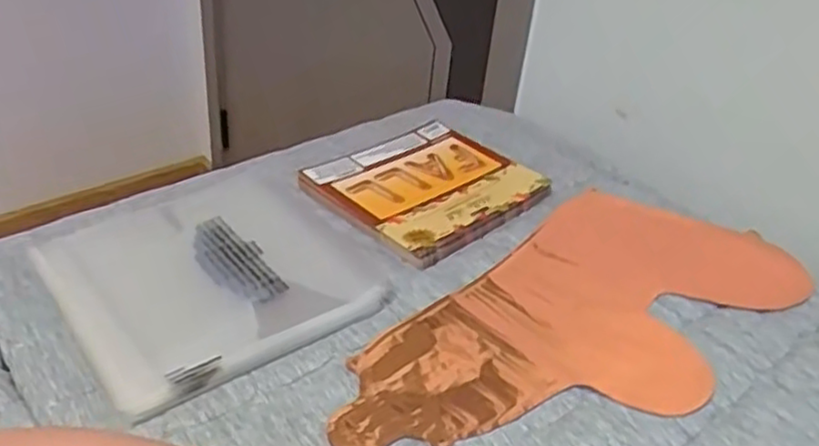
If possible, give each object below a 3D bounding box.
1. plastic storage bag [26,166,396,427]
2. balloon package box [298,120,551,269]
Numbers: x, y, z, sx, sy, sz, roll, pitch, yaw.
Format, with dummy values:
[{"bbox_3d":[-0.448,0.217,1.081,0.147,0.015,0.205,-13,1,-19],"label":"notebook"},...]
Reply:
[{"bbox_3d":[-0.151,0.034,0.584,0.240,0.018,0.210,-22,43,-34],"label":"plastic storage bag"},{"bbox_3d":[0.017,-0.040,0.719,0.193,0.015,0.174,-26,45,-37],"label":"balloon package box"}]

